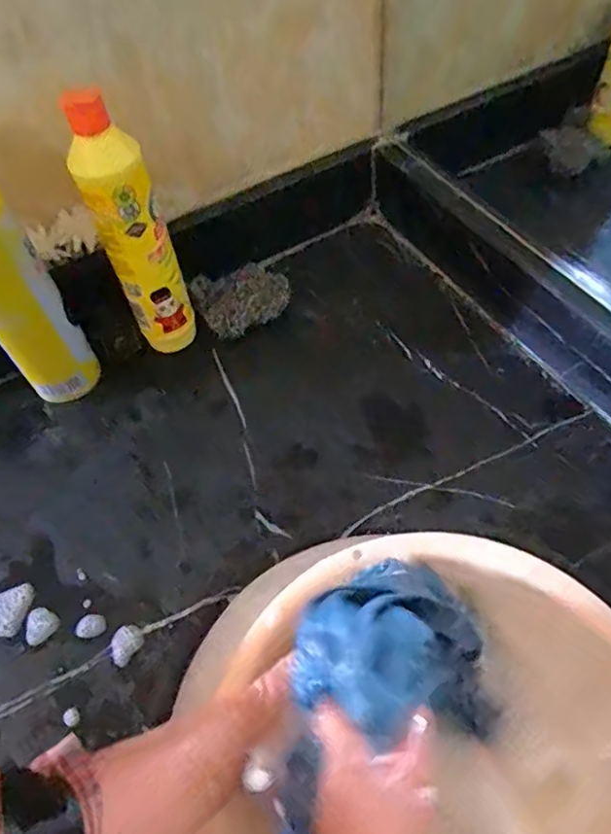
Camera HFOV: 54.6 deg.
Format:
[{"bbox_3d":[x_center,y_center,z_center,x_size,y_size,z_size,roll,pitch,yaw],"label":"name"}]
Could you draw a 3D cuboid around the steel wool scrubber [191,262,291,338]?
[{"bbox_3d":[-0.062,-0.118,0.586,0.088,0.032,0.066,-31,59,-15],"label":"steel wool scrubber"}]

